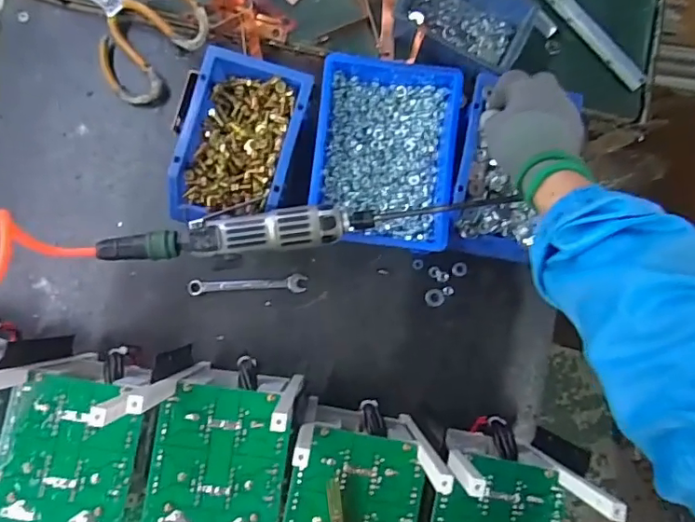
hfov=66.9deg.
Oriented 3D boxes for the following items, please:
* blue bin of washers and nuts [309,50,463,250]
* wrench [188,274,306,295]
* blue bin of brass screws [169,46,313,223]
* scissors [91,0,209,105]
[{"bbox_3d":[0.040,-0.120,0.576,0.148,0.057,0.204,6,85,-3],"label":"blue bin of washers and nuts"},{"bbox_3d":[-0.111,0.028,0.589,0.129,0.006,0.020,-3,86,-4],"label":"wrench"},{"bbox_3d":[-0.114,-0.120,0.568,0.115,0.071,0.176,17,85,-2],"label":"blue bin of brass screws"},{"bbox_3d":[-0.250,-0.277,0.586,0.131,0.031,0.174,-44,89,-6],"label":"scissors"}]

